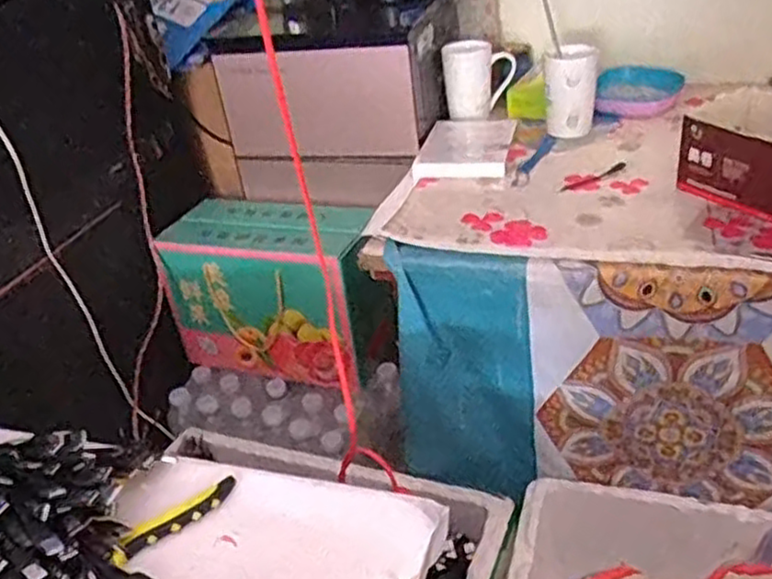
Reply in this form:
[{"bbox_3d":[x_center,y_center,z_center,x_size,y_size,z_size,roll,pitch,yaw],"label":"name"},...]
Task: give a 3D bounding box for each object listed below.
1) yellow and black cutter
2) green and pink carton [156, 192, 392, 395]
[{"bbox_3d":[-0.162,0.178,0.571,0.103,0.009,0.023,-28,37,-30],"label":"yellow and black cutter"},{"bbox_3d":[-0.159,0.003,1.175,0.347,0.242,0.153,5,34,20],"label":"green and pink carton"}]

